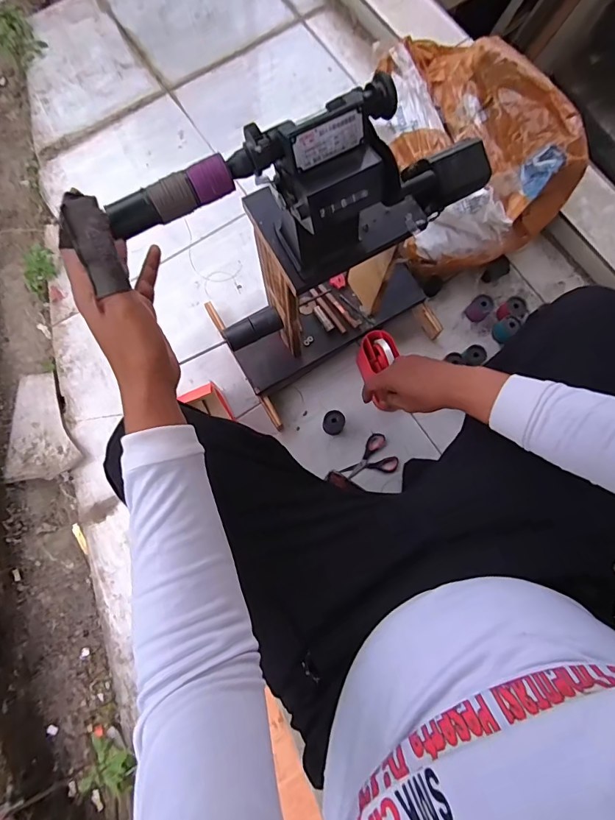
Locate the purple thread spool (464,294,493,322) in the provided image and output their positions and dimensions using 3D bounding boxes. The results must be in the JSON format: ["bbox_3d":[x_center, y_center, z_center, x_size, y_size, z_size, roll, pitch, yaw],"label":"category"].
[{"bbox_3d":[0.368,-0.217,0.901,0.044,0.047,0.048,0,78,-1],"label":"purple thread spool"}]

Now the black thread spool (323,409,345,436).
[{"bbox_3d":[0.055,0.025,0.854,0.045,0.049,0.042,0,78,-1],"label":"black thread spool"}]

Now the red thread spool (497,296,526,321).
[{"bbox_3d":[0.440,-0.214,0.905,0.047,0.051,0.048,0,78,-1],"label":"red thread spool"}]

